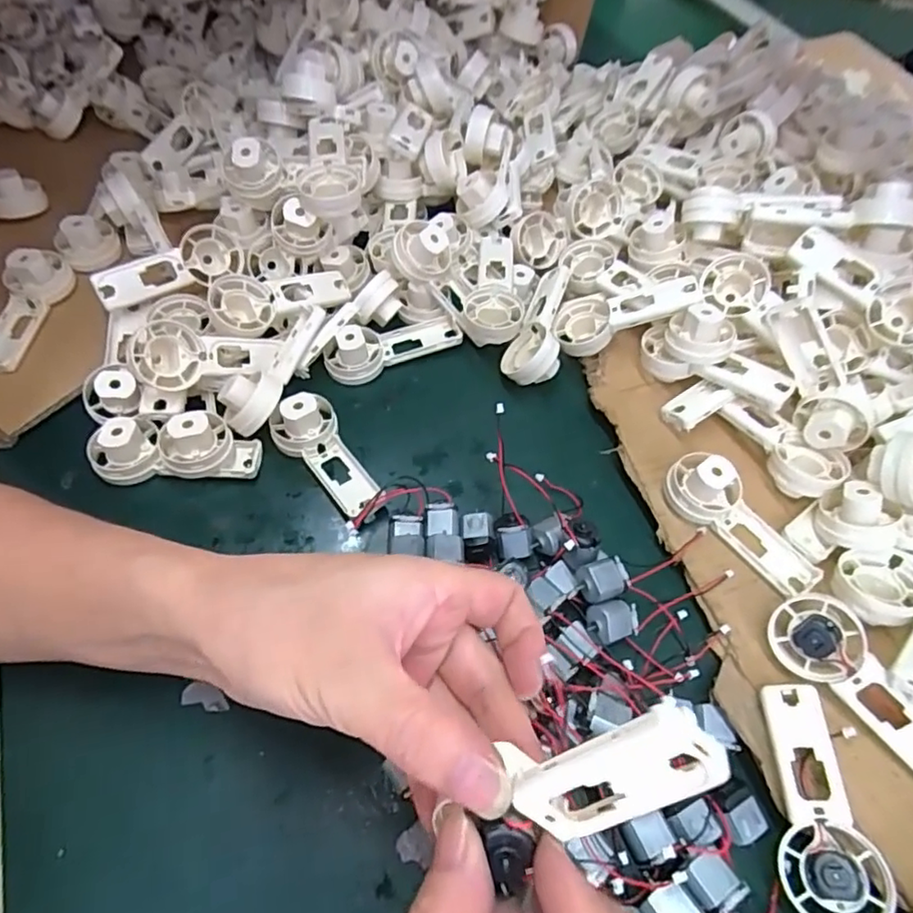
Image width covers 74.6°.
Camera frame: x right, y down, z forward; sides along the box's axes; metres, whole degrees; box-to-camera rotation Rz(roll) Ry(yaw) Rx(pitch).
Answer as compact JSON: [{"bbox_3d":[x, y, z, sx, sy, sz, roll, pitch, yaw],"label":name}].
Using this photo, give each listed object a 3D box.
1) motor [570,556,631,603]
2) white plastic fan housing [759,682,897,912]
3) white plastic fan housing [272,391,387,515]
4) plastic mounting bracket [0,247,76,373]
[{"bbox_3d":[0.071,0.064,0.301,0.031,0.016,0.019,-7,58,-9],"label":"motor"},{"bbox_3d":[0.156,0.150,0.262,0.037,0.018,0.092,-11,59,19],"label":"white plastic fan housing"},{"bbox_3d":[-0.075,-0.001,0.357,0.039,0.019,0.079,-34,78,-23],"label":"white plastic fan housing"},{"bbox_3d":[-0.282,-0.097,0.386,0.030,0.028,0.090,10,69,2],"label":"plastic mounting bracket"}]

